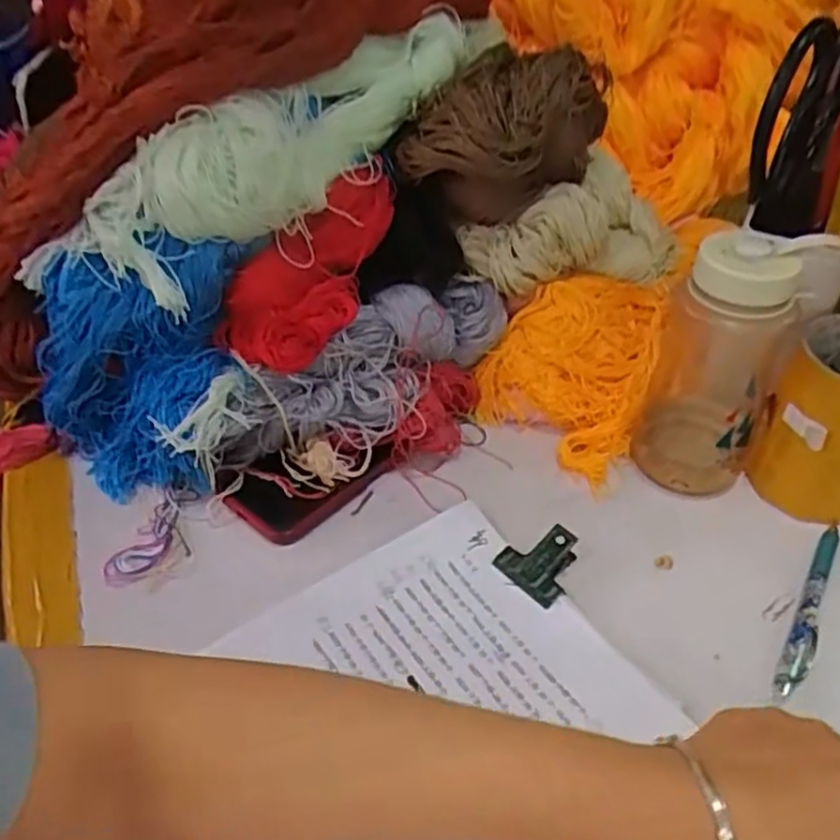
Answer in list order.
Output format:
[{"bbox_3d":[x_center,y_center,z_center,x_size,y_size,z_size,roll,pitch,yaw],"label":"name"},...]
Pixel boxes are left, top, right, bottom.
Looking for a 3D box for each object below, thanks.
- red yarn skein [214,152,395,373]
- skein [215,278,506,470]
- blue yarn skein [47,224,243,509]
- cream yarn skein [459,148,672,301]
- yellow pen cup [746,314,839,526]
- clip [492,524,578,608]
[{"bbox_3d":[-0.076,-0.111,0.537,0.069,0.054,0.164,30,80,28],"label":"red yarn skein"},{"bbox_3d":[-0.034,-0.033,0.556,0.232,0.067,0.078,-31,50,-31],"label":"skein"},{"bbox_3d":[-0.202,-0.036,0.533,0.147,0.144,0.110,0,41,0],"label":"blue yarn skein"},{"bbox_3d":[0.129,-0.153,0.611,0.183,0.073,0.077,-25,47,-26],"label":"cream yarn skein"},{"bbox_3d":[0.288,-0.001,0.517,0.086,0.111,0.086,0,41,0],"label":"yellow pen cup"},{"bbox_3d":[0.080,0.091,0.484,0.045,0.023,0.047,-31,50,-31],"label":"clip"}]

